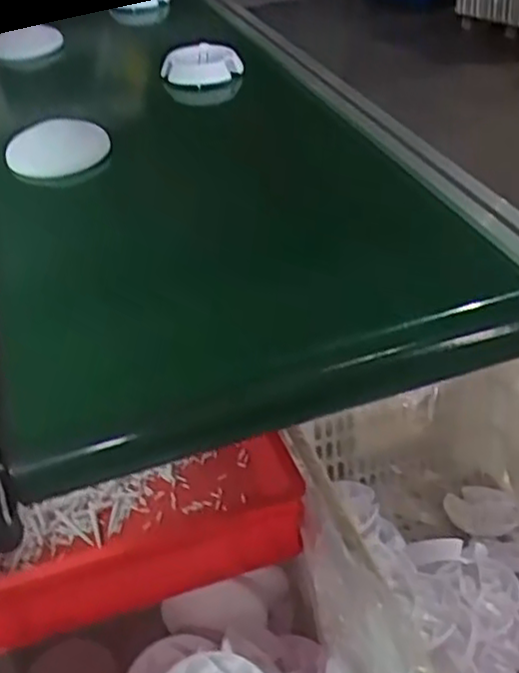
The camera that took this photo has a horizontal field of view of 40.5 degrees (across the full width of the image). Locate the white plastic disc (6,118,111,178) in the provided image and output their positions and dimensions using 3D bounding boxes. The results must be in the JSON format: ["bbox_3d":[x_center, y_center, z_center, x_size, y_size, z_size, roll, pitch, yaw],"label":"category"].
[{"bbox_3d":[-0.215,-0.202,0.753,0.104,0.060,0.014,-19,6,-13],"label":"white plastic disc"}]

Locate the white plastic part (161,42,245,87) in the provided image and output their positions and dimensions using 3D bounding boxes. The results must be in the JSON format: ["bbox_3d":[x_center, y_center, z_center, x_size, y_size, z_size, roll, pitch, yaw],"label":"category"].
[{"bbox_3d":[-0.075,-0.355,0.913,0.101,0.034,0.083,-10,34,-7],"label":"white plastic part"}]

